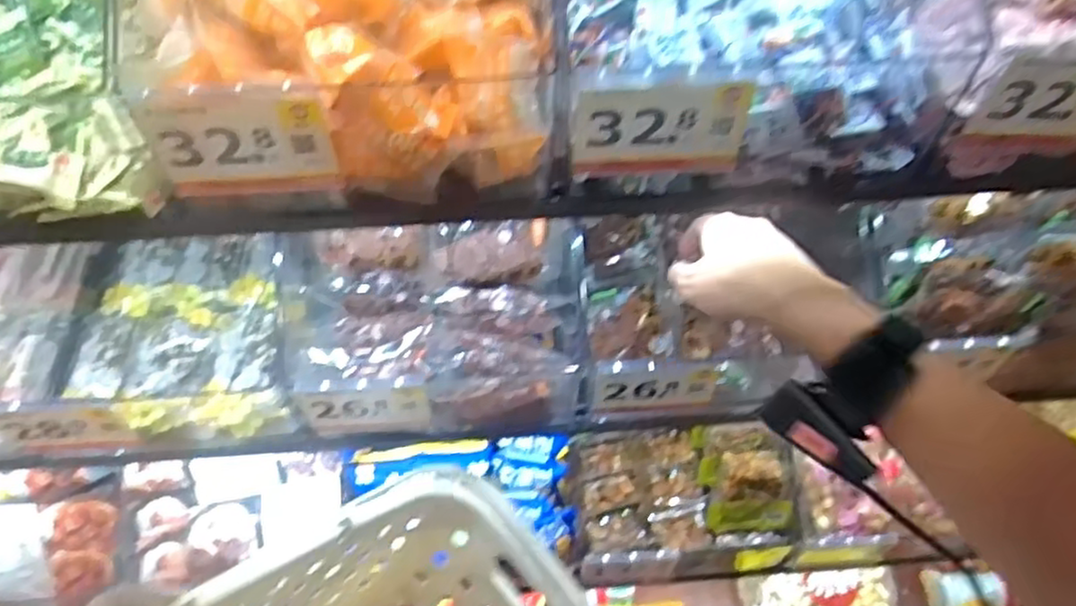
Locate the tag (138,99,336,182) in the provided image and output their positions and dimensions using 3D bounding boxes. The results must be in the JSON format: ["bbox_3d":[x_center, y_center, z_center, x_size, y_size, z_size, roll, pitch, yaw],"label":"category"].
[{"bbox_3d":[-0.151,-0.082,0.365,0.088,0.048,0.006,-4,53,0],"label":"tag"}]

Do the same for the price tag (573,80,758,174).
[{"bbox_3d":[0.066,-0.091,0.378,0.091,0.055,0.008,-5,53,-1],"label":"price tag"}]

